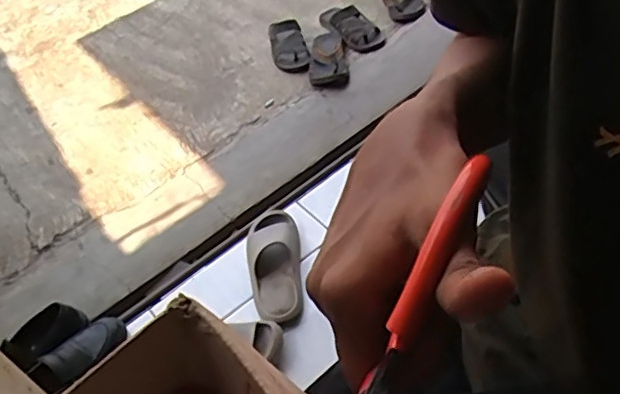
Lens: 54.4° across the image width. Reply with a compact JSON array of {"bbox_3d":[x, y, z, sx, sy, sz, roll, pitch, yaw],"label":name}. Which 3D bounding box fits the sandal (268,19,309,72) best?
[{"bbox_3d":[-0.067,-0.454,1.799,0.100,0.058,0.228,-12,50,-4],"label":"sandal"}]

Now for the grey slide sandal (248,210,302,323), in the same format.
[{"bbox_3d":[-0.074,0.130,1.250,0.103,0.062,0.280,-8,50,0],"label":"grey slide sandal"}]

